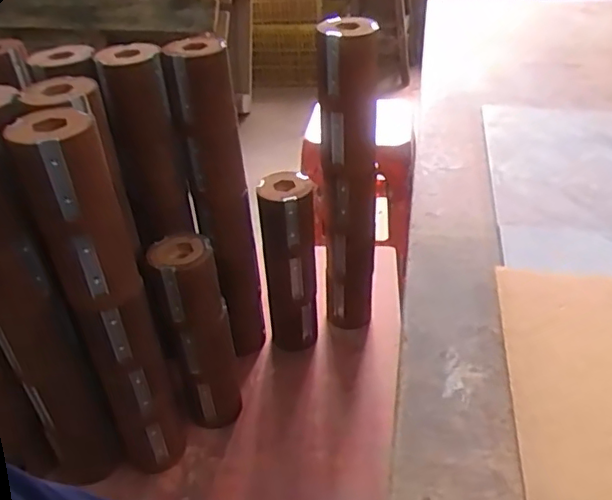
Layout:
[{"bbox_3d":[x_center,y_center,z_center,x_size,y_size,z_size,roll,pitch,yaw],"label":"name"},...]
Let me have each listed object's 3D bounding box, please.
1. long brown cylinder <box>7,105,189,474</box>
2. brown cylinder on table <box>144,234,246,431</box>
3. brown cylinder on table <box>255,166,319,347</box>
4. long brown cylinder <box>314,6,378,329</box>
[{"bbox_3d":[-0.217,0.083,0.666,0.079,0.476,0.082,-20,40,-19],"label":"long brown cylinder"},{"bbox_3d":[-0.141,0.125,0.780,0.083,0.294,0.077,-17,39,-15],"label":"brown cylinder on table"},{"bbox_3d":[-0.024,0.035,0.907,0.075,0.310,0.064,-13,38,-11],"label":"brown cylinder on table"},{"bbox_3d":[0.062,-0.087,0.872,0.083,0.480,0.079,-4,38,0],"label":"long brown cylinder"}]

